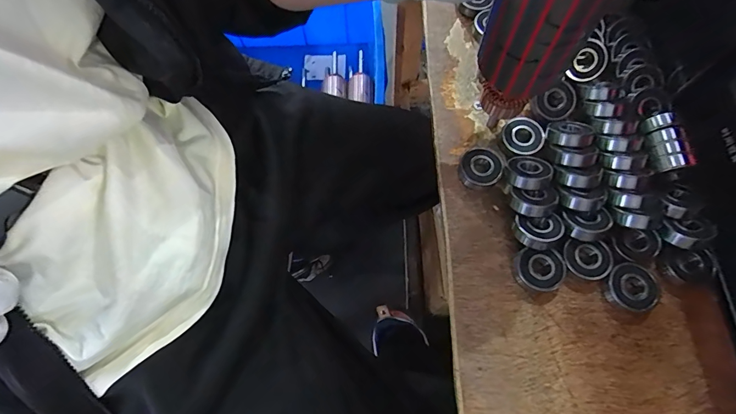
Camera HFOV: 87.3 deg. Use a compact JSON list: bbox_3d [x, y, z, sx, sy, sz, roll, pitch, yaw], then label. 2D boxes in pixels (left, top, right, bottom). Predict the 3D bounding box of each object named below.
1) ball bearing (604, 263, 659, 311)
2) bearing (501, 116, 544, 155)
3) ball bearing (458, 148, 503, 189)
[{"bbox_3d":[0.168,0.050,0.245,0.027,0.011,0.027,-1,68,1],"label":"ball bearing"},{"bbox_3d":[0.116,-0.052,0.290,0.030,0.009,0.030,-1,68,1],"label":"bearing"},{"bbox_3d":[0.083,-0.030,0.284,0.029,0.012,0.032,10,69,6],"label":"ball bearing"}]

